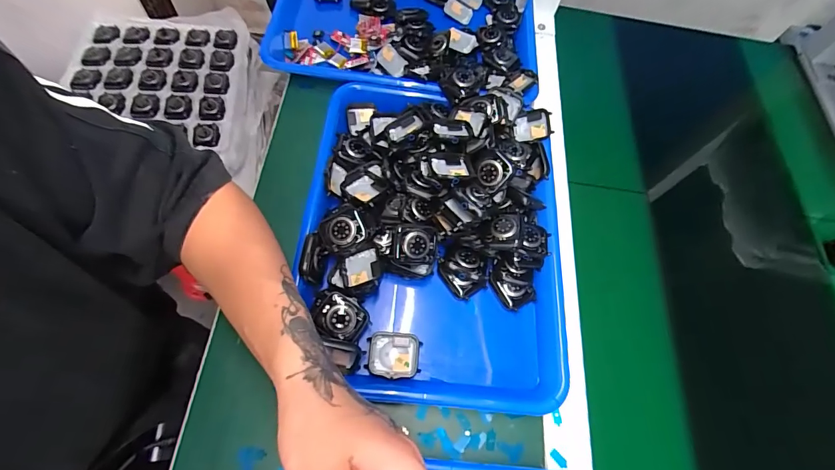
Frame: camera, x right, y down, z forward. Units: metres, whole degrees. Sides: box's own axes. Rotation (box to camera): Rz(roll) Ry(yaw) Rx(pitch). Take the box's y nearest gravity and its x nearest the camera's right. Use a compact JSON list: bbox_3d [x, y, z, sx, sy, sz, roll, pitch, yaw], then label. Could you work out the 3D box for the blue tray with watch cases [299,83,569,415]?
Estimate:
[{"bbox_3d":[0.018,-0.011,0.395,0.248,0.057,0.328,4,65,-2],"label":"blue tray with watch cases"}]

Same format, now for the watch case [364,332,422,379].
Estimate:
[{"bbox_3d":[-0.021,0.107,0.357,0.046,0.014,0.038,4,65,-2],"label":"watch case"}]

